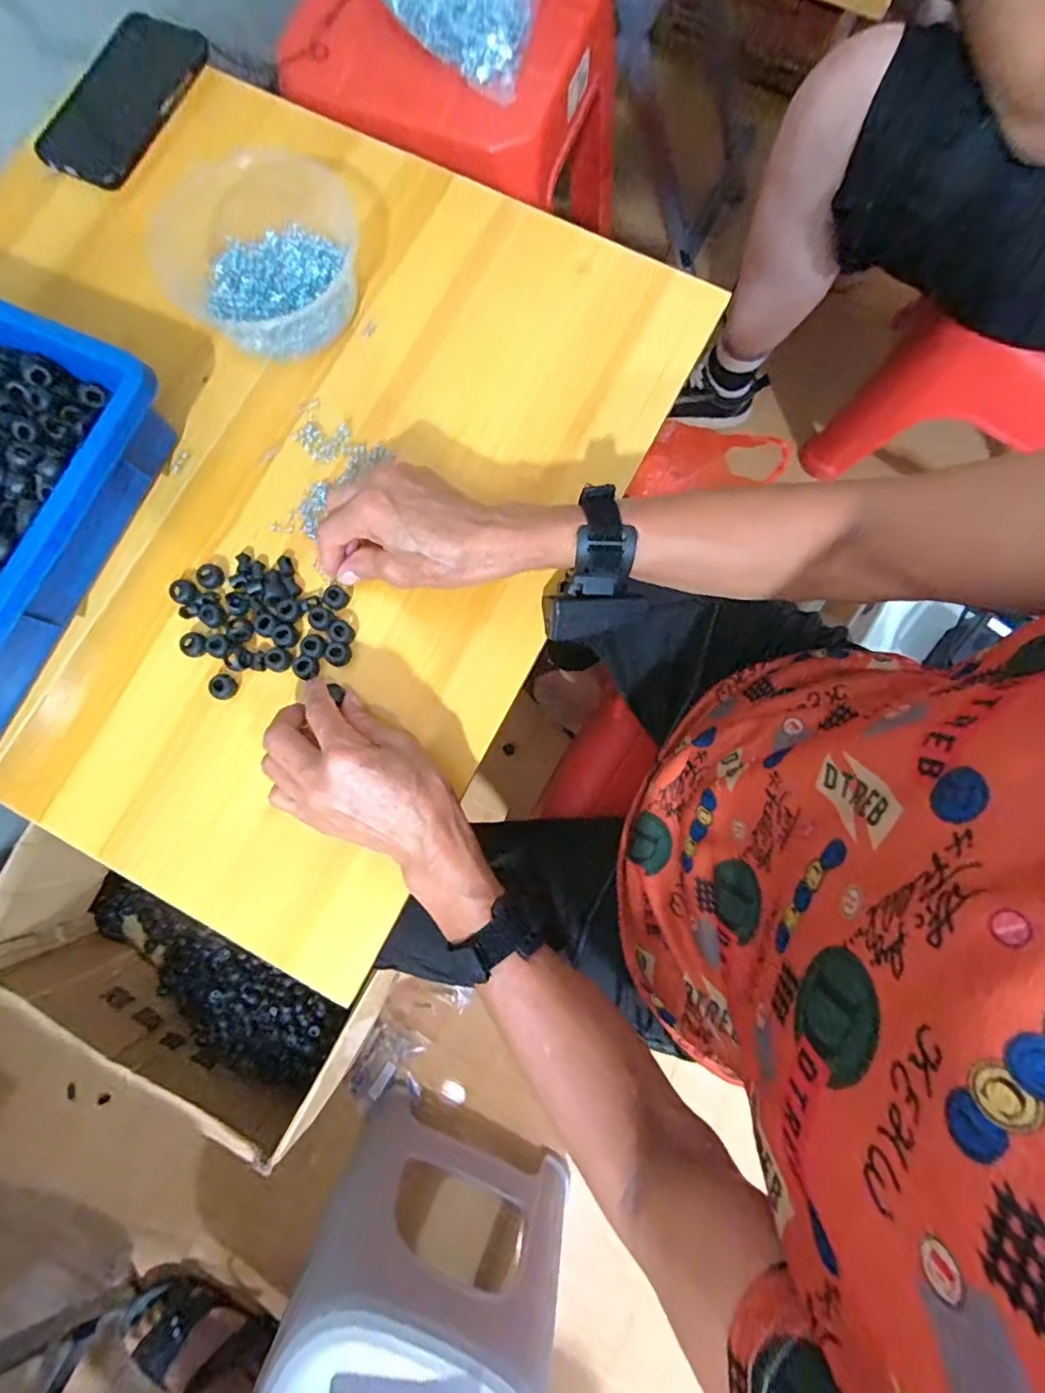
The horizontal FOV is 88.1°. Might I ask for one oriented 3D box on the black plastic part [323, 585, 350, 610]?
[{"bbox_3d":[-0.130,-0.069,0.375,0.016,0.007,0.017,0,80,0],"label":"black plastic part"}]

